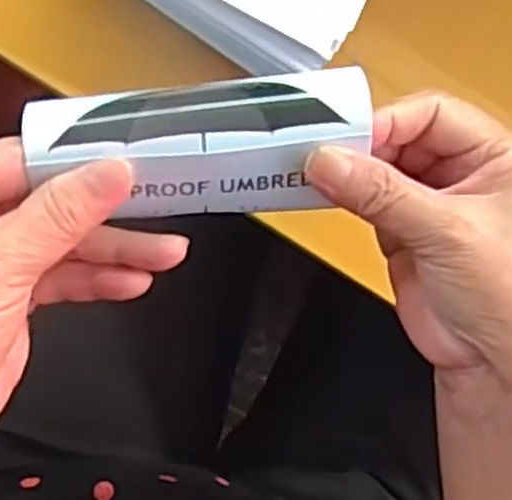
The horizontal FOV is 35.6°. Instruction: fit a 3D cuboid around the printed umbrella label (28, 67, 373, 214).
[{"bbox_3d":[-0.019,-0.036,0.282,0.114,0.024,0.046,-4,88,-8],"label":"printed umbrella label"}]

